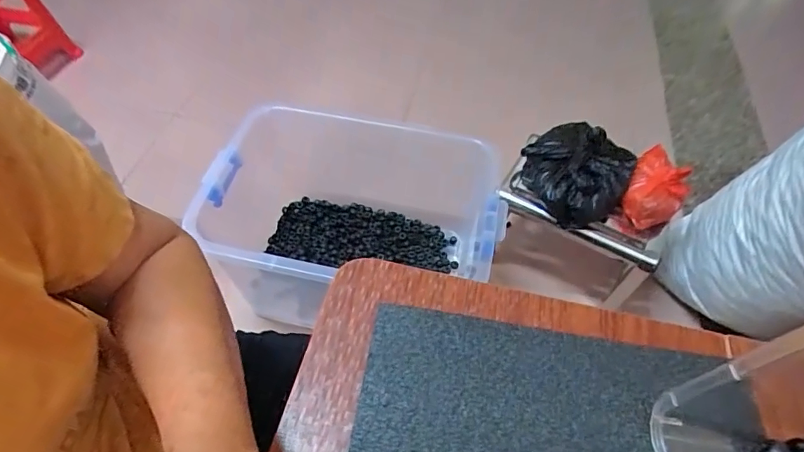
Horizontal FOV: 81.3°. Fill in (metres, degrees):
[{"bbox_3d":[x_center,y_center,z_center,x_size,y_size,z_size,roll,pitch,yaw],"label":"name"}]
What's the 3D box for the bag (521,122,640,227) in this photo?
[{"bbox_3d":[0.305,-0.102,0.831,0.181,0.088,0.190,-33,60,-23],"label":"bag"}]

